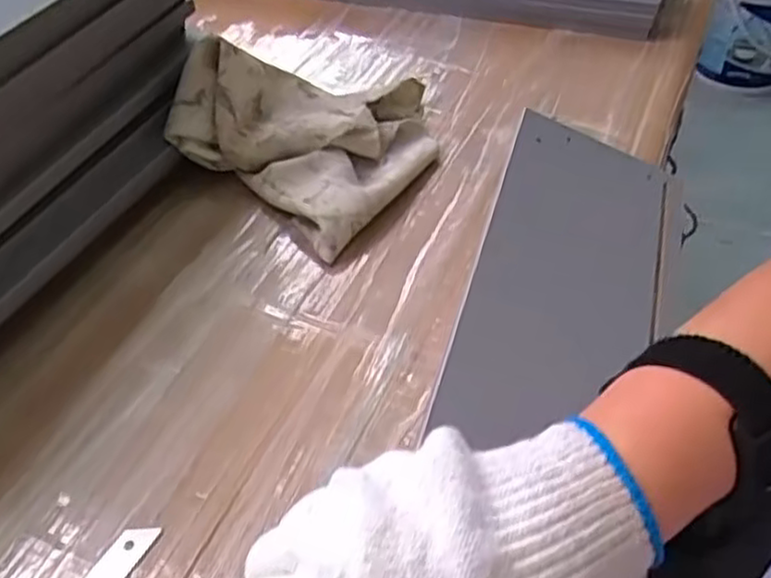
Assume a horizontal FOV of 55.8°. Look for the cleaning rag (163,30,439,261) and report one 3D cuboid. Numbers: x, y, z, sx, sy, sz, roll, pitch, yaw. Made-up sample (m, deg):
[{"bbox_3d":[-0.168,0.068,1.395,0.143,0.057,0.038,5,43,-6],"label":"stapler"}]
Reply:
[{"bbox_3d":[-0.044,-0.138,0.564,0.170,0.083,0.206,25,51,27],"label":"cleaning rag"}]

